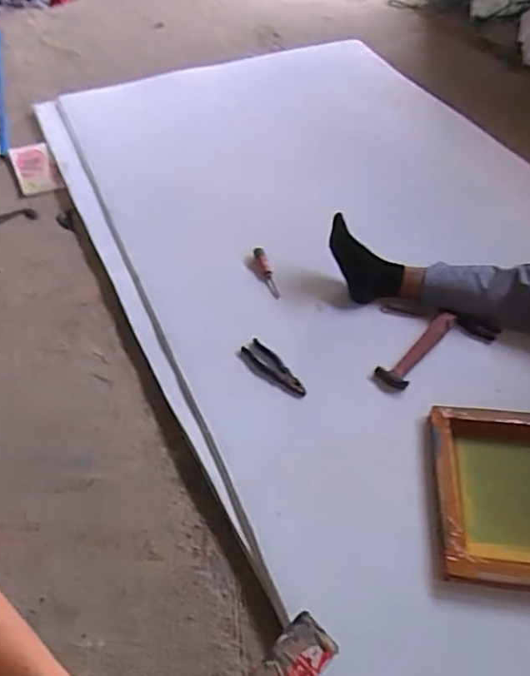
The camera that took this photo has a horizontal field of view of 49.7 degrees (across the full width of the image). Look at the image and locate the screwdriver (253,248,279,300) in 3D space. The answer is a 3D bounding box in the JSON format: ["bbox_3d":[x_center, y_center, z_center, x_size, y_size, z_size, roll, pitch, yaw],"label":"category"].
[{"bbox_3d":[0.004,-0.172,1.513,0.031,0.026,0.185,-13,50,-8],"label":"screwdriver"}]

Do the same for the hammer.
[{"bbox_3d":[0.360,0.018,1.338,0.073,0.026,0.263,33,56,26],"label":"hammer"}]

